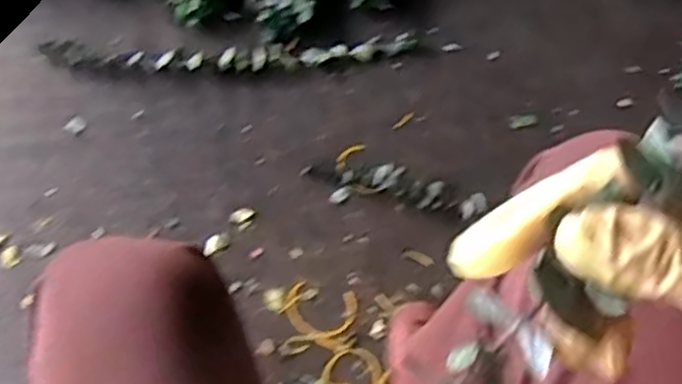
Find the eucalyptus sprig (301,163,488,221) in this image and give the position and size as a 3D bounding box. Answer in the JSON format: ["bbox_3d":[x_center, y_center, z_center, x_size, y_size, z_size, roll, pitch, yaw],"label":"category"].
[{"bbox_3d":[0.068,-0.007,0.907,0.223,0.025,0.056,9,60,2],"label":"eucalyptus sprig"}]

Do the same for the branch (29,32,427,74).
[{"bbox_3d":[-0.152,-0.199,1.003,0.507,0.027,0.065,-1,60,-4],"label":"branch"}]

